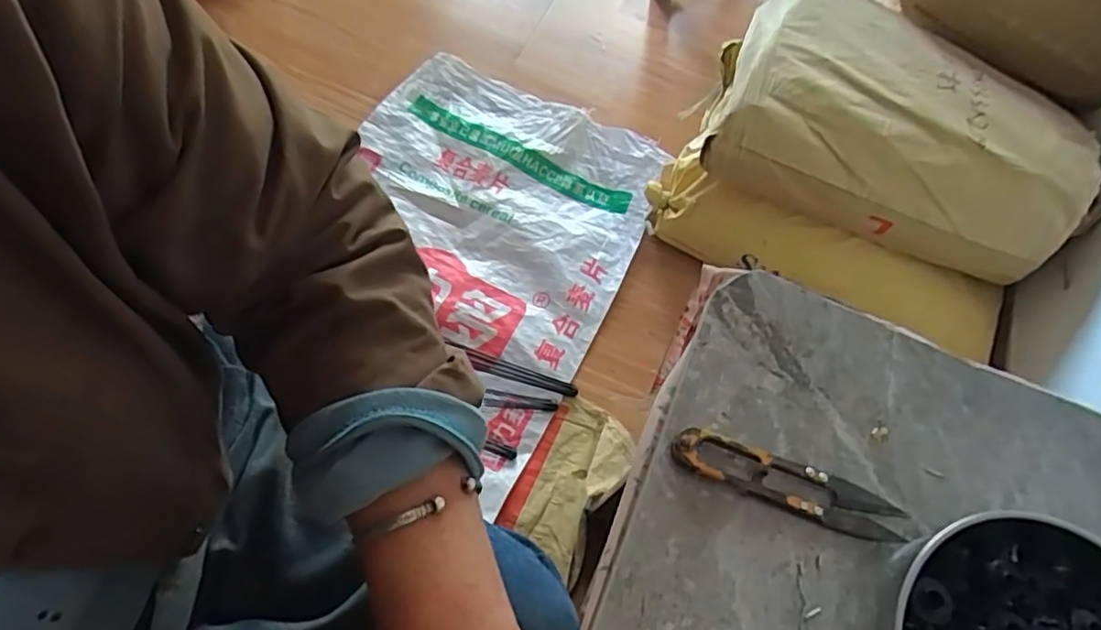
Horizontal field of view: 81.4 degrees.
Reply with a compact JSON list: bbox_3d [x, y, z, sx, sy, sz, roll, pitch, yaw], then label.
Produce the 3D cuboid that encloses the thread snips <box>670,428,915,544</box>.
[{"bbox_3d":[0.117,0.082,0.313,0.116,0.016,0.025,19,65,2],"label":"thread snips"}]

